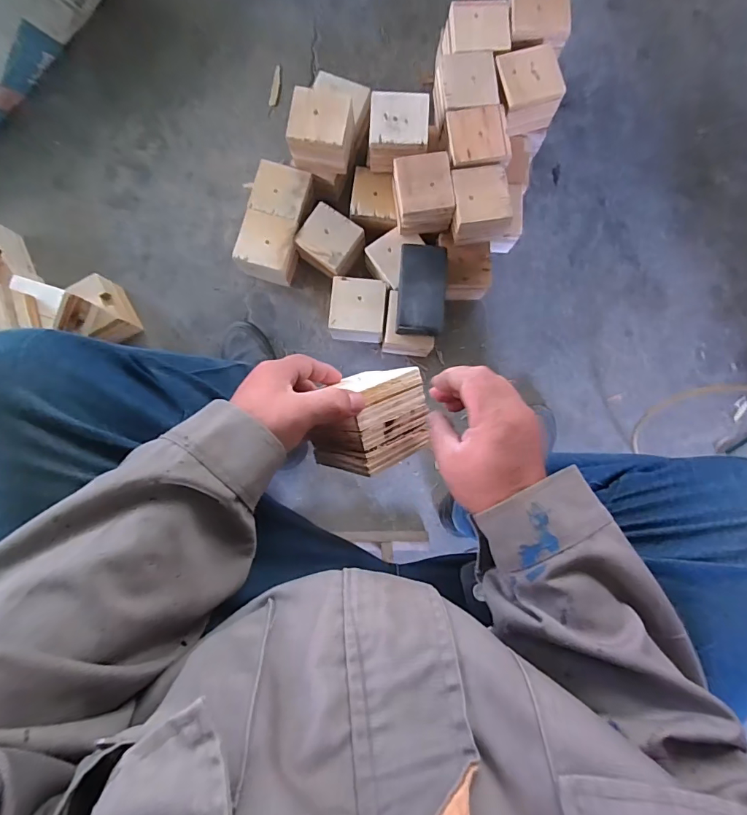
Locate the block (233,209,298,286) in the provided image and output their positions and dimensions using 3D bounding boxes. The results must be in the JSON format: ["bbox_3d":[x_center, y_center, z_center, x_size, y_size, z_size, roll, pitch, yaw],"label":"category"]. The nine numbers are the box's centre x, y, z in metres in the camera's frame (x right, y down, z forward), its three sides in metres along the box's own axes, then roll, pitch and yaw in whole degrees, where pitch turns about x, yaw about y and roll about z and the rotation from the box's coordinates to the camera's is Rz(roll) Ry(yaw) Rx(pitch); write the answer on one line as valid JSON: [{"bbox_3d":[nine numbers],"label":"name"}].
[{"bbox_3d":[-0.186,-0.285,0.799,0.095,0.088,0.099,20,86,3],"label":"block"}]

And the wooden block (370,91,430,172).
[{"bbox_3d":[0.039,-0.444,0.710,0.098,0.075,0.100,1,85,2],"label":"wooden block"}]

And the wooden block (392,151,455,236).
[{"bbox_3d":[0.080,-0.342,0.708,0.086,0.070,0.100,-8,85,1],"label":"wooden block"}]

